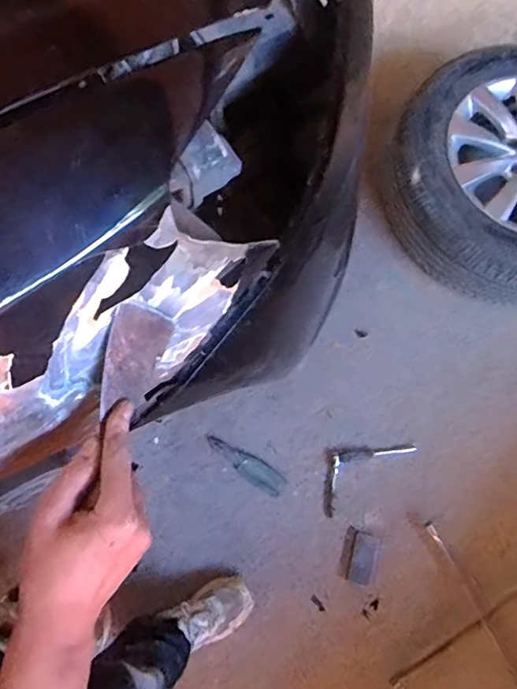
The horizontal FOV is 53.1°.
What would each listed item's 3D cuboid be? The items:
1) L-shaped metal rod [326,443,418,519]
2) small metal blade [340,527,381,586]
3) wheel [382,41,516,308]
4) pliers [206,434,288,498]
[{"bbox_3d":[0.236,0.277,1.220,0.262,0.034,0.114,-35,81,-11],"label":"L-shaped metal rod"},{"bbox_3d":[0.232,0.487,1.189,0.079,0.008,0.110,16,76,0],"label":"small metal blade"},{"bbox_3d":[0.646,-0.434,1.271,0.589,0.187,0.625,1,77,-4],"label":"wheel"},{"bbox_3d":[-0.030,0.281,1.233,0.208,0.010,0.056,35,78,11],"label":"pliers"}]

